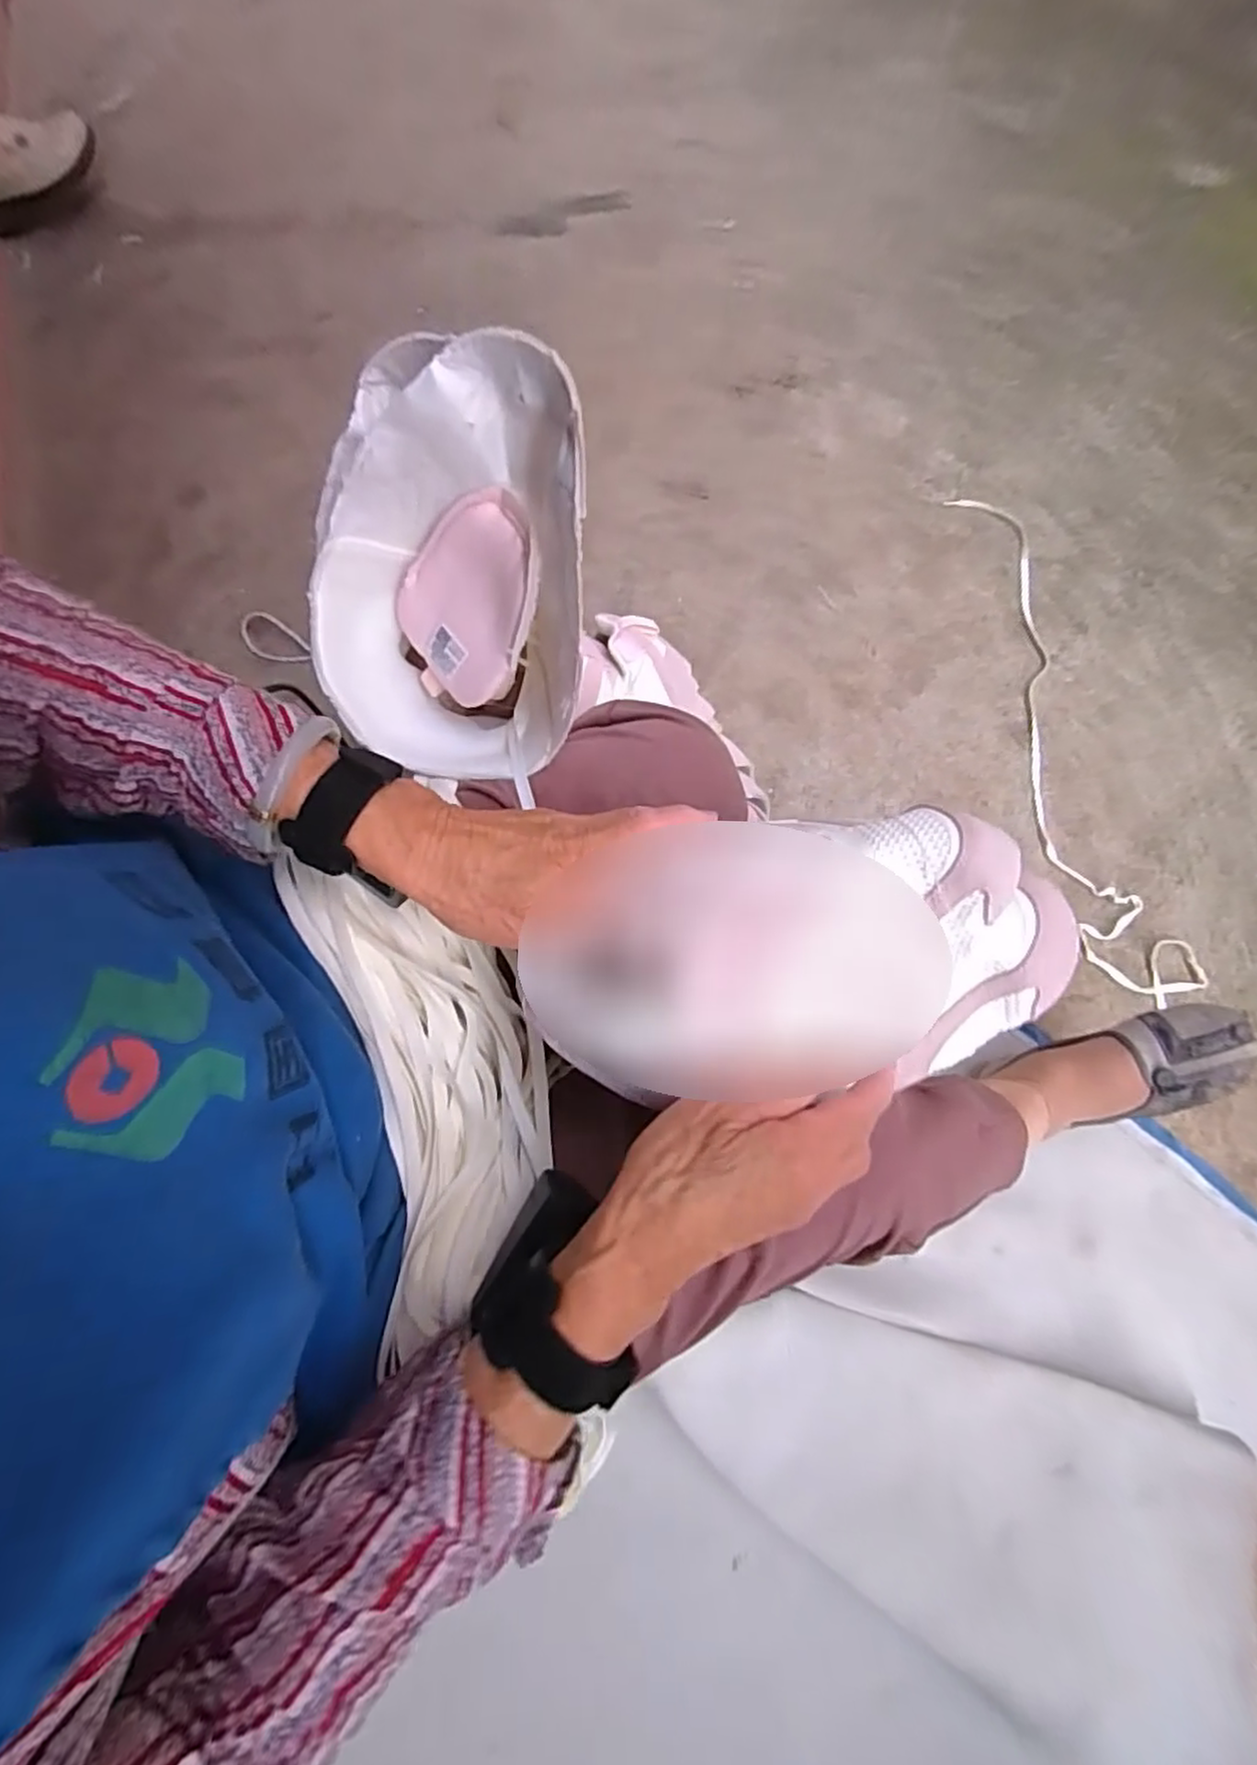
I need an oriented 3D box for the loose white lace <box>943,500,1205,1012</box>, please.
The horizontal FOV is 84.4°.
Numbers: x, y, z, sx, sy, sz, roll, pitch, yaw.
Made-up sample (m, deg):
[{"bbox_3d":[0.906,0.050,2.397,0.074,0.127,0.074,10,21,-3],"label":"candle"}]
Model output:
[{"bbox_3d":[0.504,-0.185,0.827,0.114,0.014,0.649,-10,74,-1],"label":"loose white lace"}]

